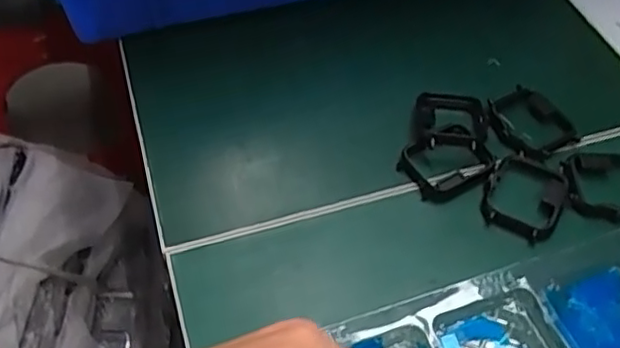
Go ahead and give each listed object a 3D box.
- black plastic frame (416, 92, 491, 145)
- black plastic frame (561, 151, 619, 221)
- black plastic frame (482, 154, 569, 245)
[{"bbox_3d":[0.077,-0.030,0.344,0.038,0.010,0.039,-1,48,16],"label":"black plastic frame"},{"bbox_3d":[0.155,0.006,0.321,0.048,0.009,0.041,0,53,-3],"label":"black plastic frame"},{"bbox_3d":[0.108,0.010,0.315,0.038,0.004,0.043,23,55,14],"label":"black plastic frame"}]

